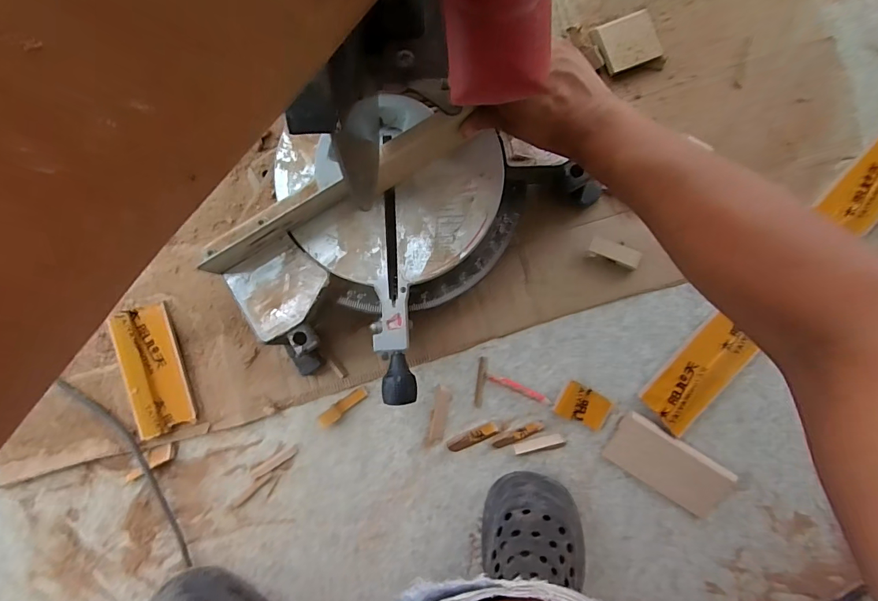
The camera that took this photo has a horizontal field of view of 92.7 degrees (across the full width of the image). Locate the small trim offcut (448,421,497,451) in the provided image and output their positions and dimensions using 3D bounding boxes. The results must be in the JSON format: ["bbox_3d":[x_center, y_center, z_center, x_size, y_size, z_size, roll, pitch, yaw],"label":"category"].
[{"bbox_3d":[0.044,0.179,0.551,0.068,0.007,0.017,-27,89,0],"label":"small trim offcut"}]

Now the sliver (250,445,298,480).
[{"bbox_3d":[-0.218,0.216,0.557,0.067,0.004,0.012,-30,89,0],"label":"sliver"}]

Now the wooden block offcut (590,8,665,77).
[{"bbox_3d":[0.254,-0.347,0.563,0.077,0.018,0.067,-21,89,0],"label":"wooden block offcut"}]

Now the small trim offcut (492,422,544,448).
[{"bbox_3d":[0.106,0.179,0.556,0.070,0.010,0.014,-23,89,0],"label":"small trim offcut"}]

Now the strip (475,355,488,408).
[{"bbox_3d":[0.056,0.109,0.559,0.011,0.004,0.067,6,89,0],"label":"strip"}]

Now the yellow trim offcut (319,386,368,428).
[{"bbox_3d":[-0.127,0.140,0.555,0.075,0.007,0.018,-41,89,0],"label":"yellow trim offcut"}]

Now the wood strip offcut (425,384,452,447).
[{"bbox_3d":[0.000,0.155,0.557,0.022,0.009,0.080,12,89,1],"label":"wood strip offcut"}]

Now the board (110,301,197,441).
[{"bbox_3d":[-0.374,0.091,0.550,0.070,0.022,0.162,-14,89,0],"label":"board"}]

